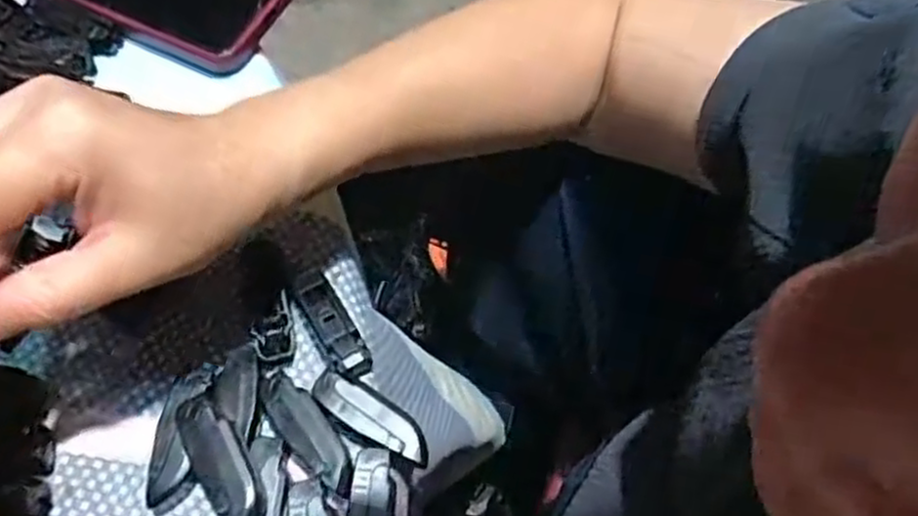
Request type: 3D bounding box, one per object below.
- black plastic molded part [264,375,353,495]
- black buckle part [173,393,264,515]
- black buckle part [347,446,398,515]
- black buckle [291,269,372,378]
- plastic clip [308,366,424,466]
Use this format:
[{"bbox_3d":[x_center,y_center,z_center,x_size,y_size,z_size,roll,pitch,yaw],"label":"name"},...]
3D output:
[{"bbox_3d":[-0.060,0.069,0.296,0.017,0.007,0.050,-35,73,-16],"label":"black plastic molded part"},{"bbox_3d":[-0.088,0.079,0.278,0.019,0.012,0.055,-26,84,-13],"label":"black buckle part"},{"bbox_3d":[-0.035,0.100,0.286,0.019,0.007,0.053,-3,57,12],"label":"black buckle part"},{"bbox_3d":[-0.053,0.028,0.316,0.016,0.007,0.052,-30,71,-14],"label":"black buckle"},{"bbox_3d":[-0.035,0.065,0.301,0.052,0.009,0.016,31,69,10],"label":"plastic clip"}]

